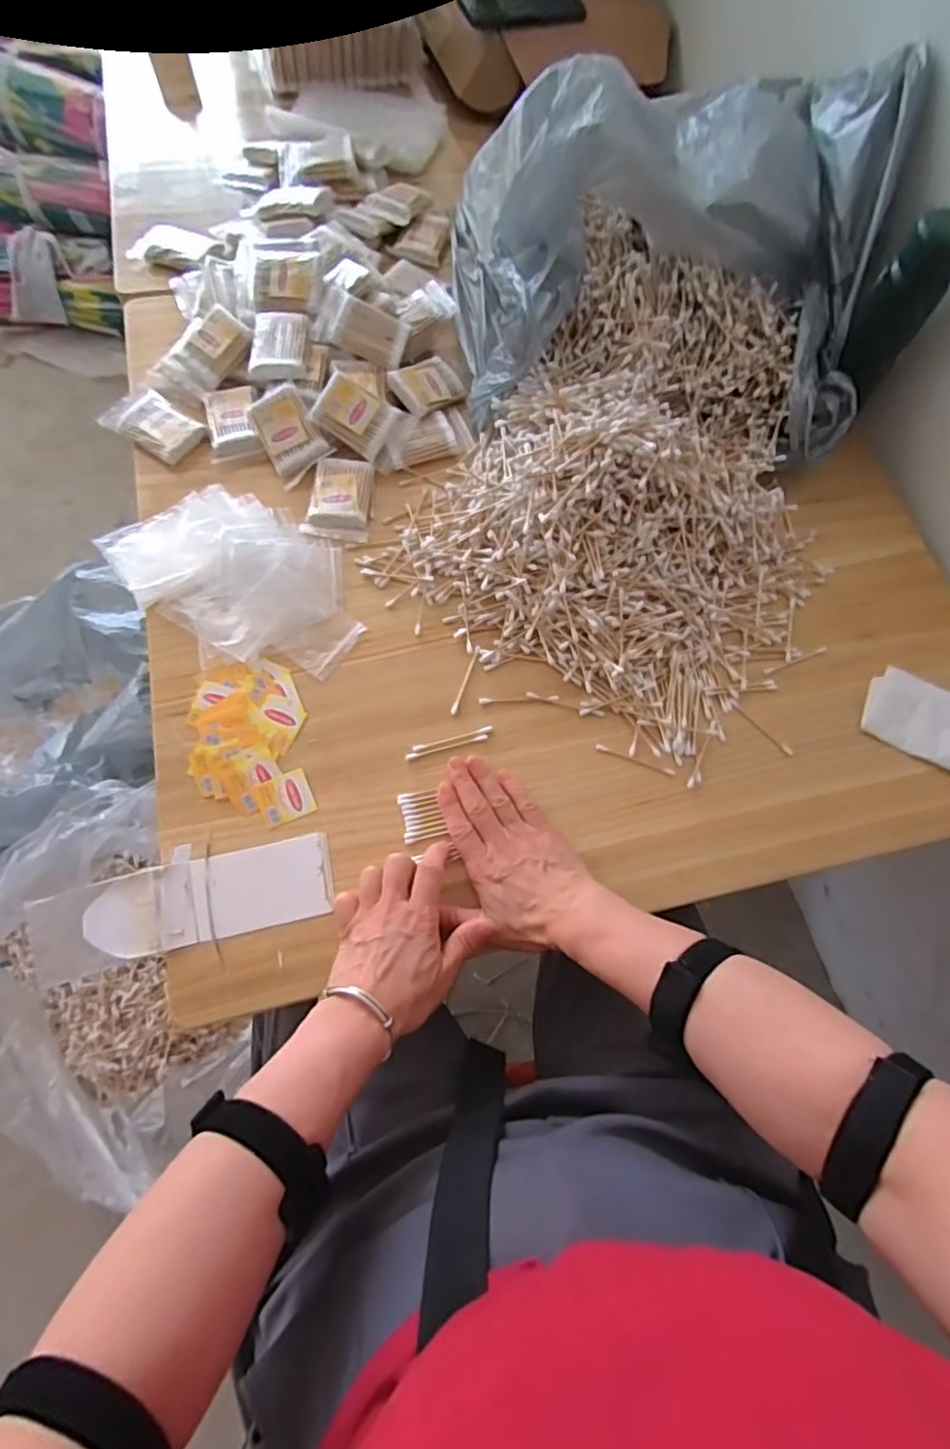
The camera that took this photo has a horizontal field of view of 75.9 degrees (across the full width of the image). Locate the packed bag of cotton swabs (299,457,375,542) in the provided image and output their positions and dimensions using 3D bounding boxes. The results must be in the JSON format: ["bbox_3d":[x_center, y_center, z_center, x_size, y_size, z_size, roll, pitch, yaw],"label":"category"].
[{"bbox_3d":[-0.127,-0.210,0.567,0.057,0.012,0.081,4,68,-3],"label":"packed bag of cotton swabs"}]

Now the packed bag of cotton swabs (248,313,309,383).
[{"bbox_3d":[-0.189,-0.368,0.590,0.054,0.023,0.074,3,68,-3],"label":"packed bag of cotton swabs"}]

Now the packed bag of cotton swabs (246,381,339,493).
[{"bbox_3d":[-0.175,-0.273,0.575,0.056,0.013,0.087,-26,96,3],"label":"packed bag of cotton swabs"}]

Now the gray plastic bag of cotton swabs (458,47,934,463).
[{"bbox_3d":[0.175,-0.433,0.564,0.408,0.174,0.312,13,68,1],"label":"gray plastic bag of cotton swabs"}]

